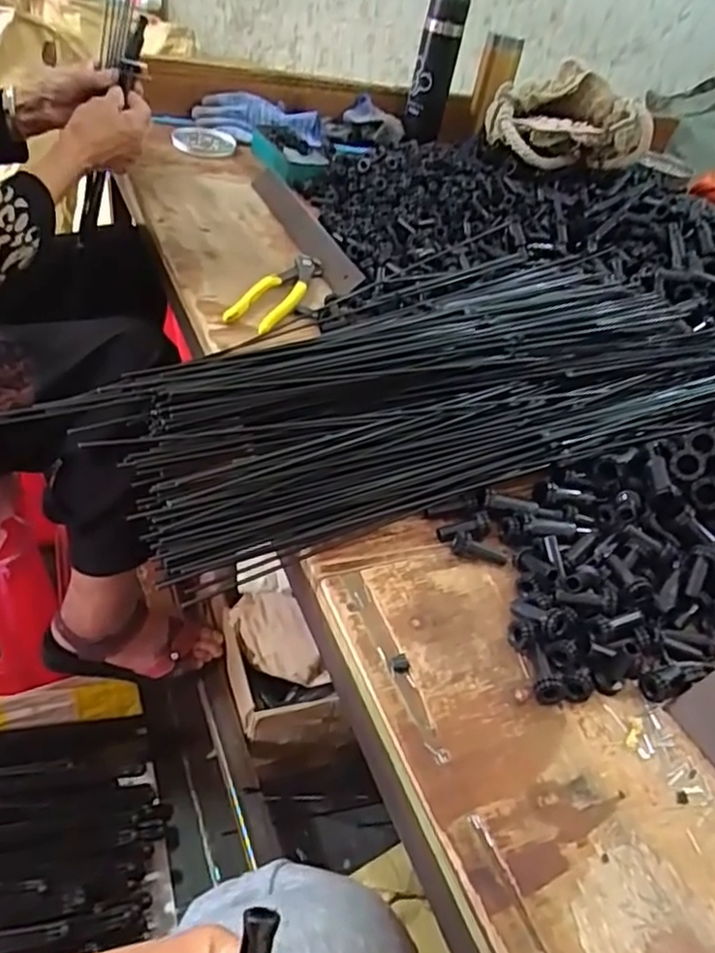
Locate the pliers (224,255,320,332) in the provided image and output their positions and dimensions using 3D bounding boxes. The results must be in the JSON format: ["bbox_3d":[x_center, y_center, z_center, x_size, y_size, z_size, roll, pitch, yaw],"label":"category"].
[{"bbox_3d":[-0.081,-0.195,0.698,0.048,0.011,0.164,20,42,6],"label":"pliers"}]

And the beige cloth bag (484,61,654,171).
[{"bbox_3d":[0.327,-0.547,1.052,0.247,0.124,0.090,17,42,3],"label":"beige cloth bag"}]

